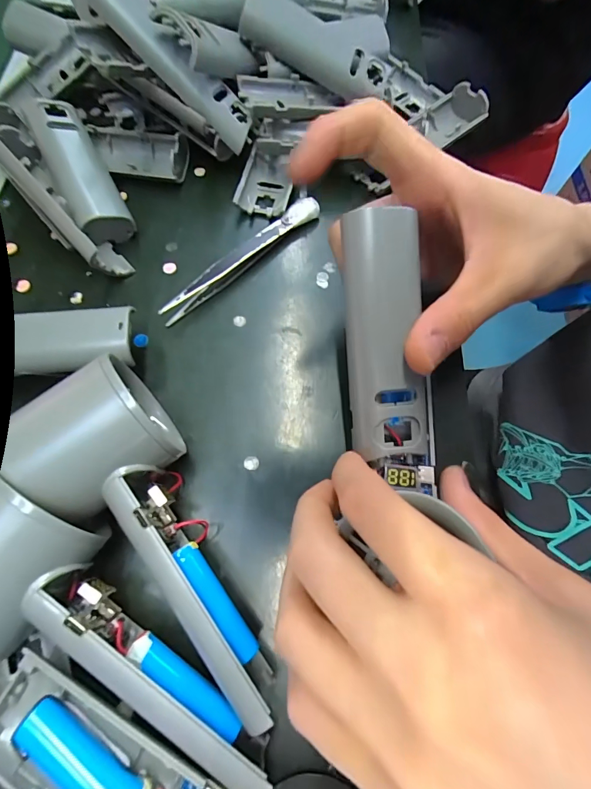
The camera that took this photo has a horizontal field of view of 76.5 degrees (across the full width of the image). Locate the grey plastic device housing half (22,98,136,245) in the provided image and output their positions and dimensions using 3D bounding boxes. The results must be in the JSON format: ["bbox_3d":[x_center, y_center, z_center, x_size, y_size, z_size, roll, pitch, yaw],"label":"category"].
[{"bbox_3d":[-0.138,-0.142,0.241,0.031,0.036,0.101,-28,72,-9],"label":"grey plastic device housing half"}]

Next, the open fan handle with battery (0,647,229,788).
[{"bbox_3d":[-0.064,0.130,0.127,0.100,0.017,0.034,26,72,10],"label":"open fan handle with battery"}]

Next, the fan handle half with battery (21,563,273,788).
[{"bbox_3d":[-0.053,0.106,0.142,0.104,0.034,0.020,35,74,13],"label":"fan handle half with battery"}]

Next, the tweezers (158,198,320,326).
[{"bbox_3d":[-0.032,-0.084,0.232,0.120,0.015,0.014,-41,74,-13],"label":"tweezers"}]

